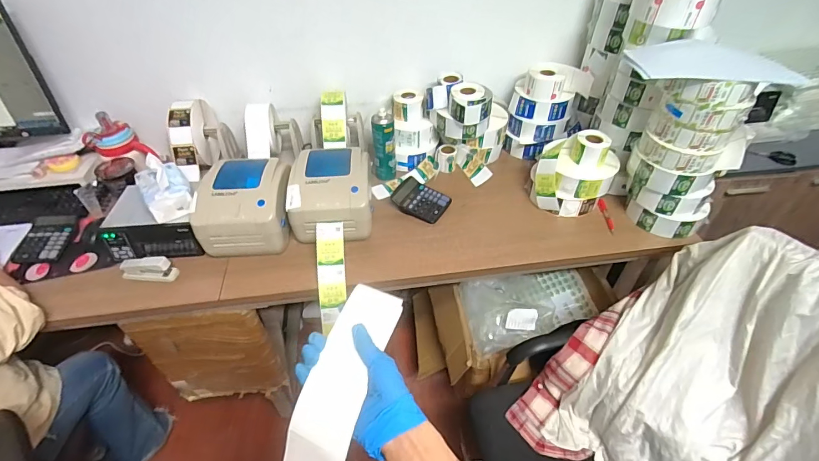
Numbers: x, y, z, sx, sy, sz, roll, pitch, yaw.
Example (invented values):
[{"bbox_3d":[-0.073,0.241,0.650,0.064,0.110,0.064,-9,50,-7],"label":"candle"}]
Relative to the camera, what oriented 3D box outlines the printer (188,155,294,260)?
[{"bbox_3d":[-0.406,-0.082,1.054,0.207,0.152,0.281,-2,44,-2],"label":"printer"}]

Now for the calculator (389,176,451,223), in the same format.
[{"bbox_3d":[0.031,-0.087,1.157,0.148,0.031,0.117,24,50,23],"label":"calculator"}]

